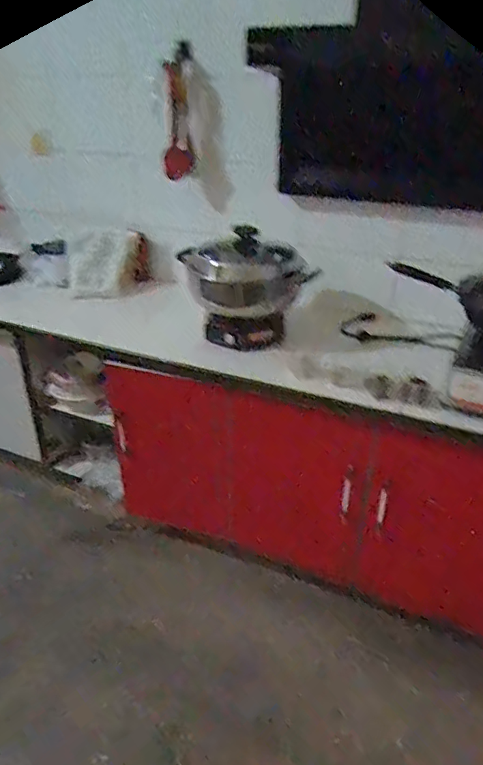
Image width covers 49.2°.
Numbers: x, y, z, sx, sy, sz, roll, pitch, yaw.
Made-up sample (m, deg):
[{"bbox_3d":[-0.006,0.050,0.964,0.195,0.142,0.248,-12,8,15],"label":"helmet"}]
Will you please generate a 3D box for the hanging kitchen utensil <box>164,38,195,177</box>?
[{"bbox_3d":[-0.177,-0.740,1.488,0.078,0.379,0.068,-6,52,-12],"label":"hanging kitchen utensil"}]

